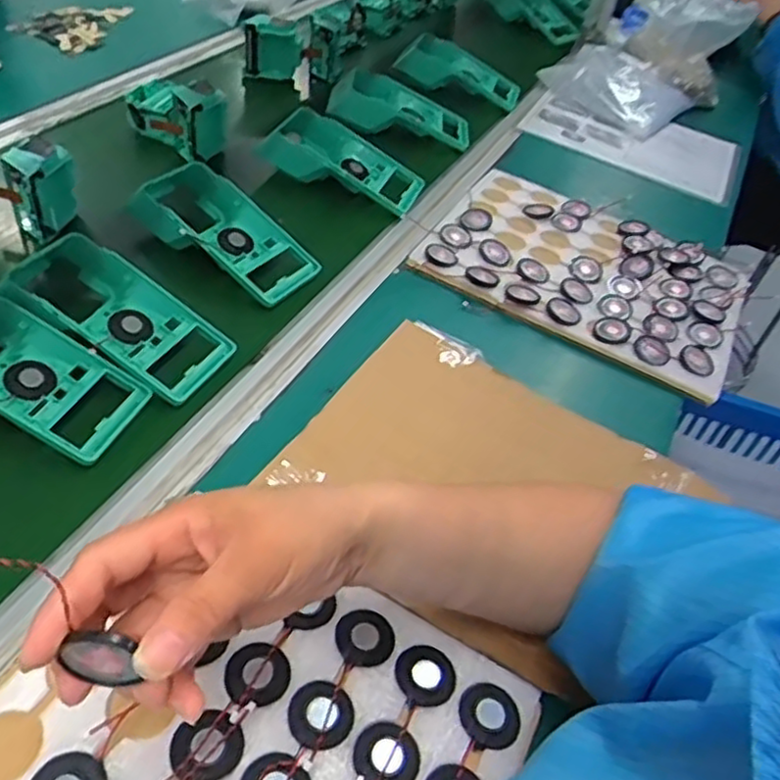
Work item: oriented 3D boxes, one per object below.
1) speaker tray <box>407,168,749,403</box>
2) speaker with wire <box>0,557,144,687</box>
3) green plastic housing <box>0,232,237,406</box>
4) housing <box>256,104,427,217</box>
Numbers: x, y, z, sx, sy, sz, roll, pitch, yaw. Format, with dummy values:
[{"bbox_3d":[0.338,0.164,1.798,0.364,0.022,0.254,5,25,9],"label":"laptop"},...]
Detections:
[{"bbox_3d":[0.211,-0.135,0.739,0.322,0.017,0.262,25,50,8],"label":"speaker tray"},{"bbox_3d":[-0.120,0.083,0.249,0.031,0.080,0.006,-21,30,28],"label":"speaker with wire"},{"bbox_3d":[-0.230,-0.058,0.568,0.190,0.079,0.087,24,45,11],"label":"green plastic housing"},{"bbox_3d":[-0.051,-0.263,0.794,0.182,0.063,0.088,19,44,6],"label":"housing"}]

